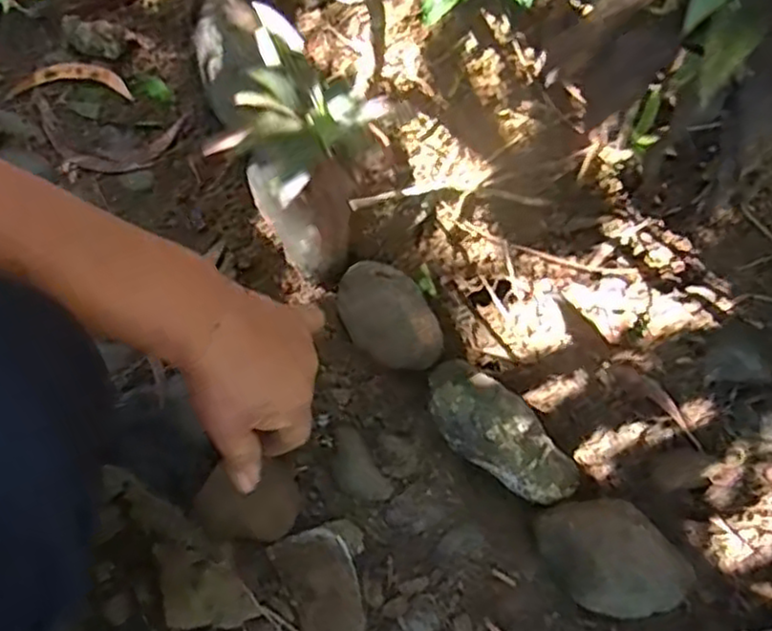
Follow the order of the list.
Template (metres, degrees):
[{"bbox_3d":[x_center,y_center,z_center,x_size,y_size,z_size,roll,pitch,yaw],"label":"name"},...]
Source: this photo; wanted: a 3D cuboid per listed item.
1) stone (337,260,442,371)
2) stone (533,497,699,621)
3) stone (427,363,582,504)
[{"bbox_3d":[0.002,0.002,0.578,0.061,0.059,0.099,-42,80,-14],"label":"stone"},{"bbox_3d":[0.169,0.181,0.530,0.111,0.077,0.081,43,75,9],"label":"stone"},{"bbox_3d":[0.090,0.098,0.552,0.138,0.068,0.058,43,78,-5],"label":"stone"}]

